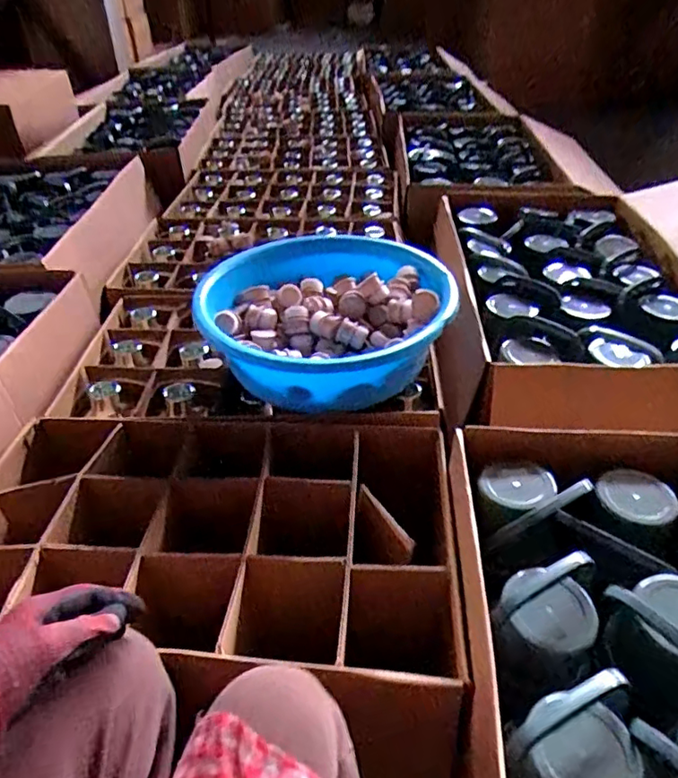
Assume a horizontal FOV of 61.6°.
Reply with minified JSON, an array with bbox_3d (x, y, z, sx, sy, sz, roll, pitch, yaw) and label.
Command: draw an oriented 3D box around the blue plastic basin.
[{"bbox_3d":[-0.021,-0.100,0.911,0.360,0.148,0.372,-1,39,0],"label":"blue plastic basin"}]

